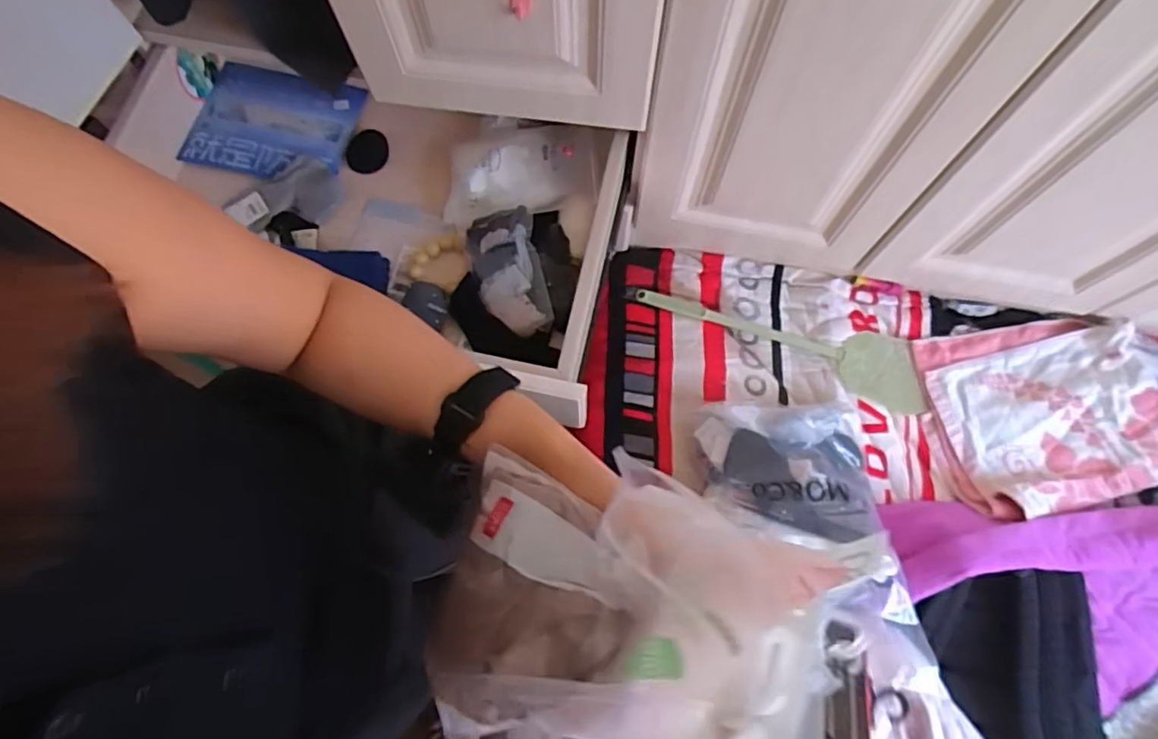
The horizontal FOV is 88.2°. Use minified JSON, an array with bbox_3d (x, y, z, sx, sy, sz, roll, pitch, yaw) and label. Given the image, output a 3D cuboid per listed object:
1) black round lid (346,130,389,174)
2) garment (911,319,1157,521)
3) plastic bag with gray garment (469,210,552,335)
[{"bbox_3d":[-0.324,-0.333,0.916,0.064,0.017,0.068,0,73,0],"label":"black round lid"},{"bbox_3d":[0.731,0.068,0.930,0.357,0.039,0.294,-5,70,-1],"label":"garment"},{"bbox_3d":[-0.096,-0.134,0.804,0.092,0.042,0.181,-13,73,-4],"label":"plastic bag with gray garment"}]

